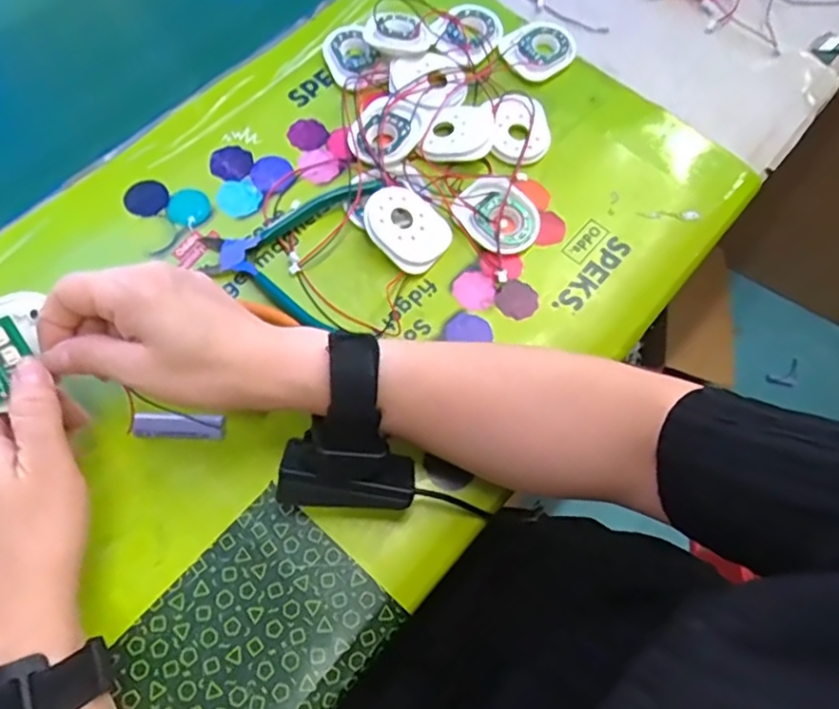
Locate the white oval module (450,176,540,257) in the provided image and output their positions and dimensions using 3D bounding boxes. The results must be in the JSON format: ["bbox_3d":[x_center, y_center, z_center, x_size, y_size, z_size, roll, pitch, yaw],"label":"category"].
[{"bbox_3d":[0.053,-0.095,0.419,0.048,0.016,0.058,-41,75,-17],"label":"white oval module"}]

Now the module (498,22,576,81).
[{"bbox_3d":[0.094,-0.239,0.482,0.057,0.009,0.048,-37,74,-16],"label":"module"}]

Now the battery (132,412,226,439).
[{"bbox_3d":[-0.135,0.041,0.350,0.049,0.013,0.012,1,68,-3],"label":"battery"}]

